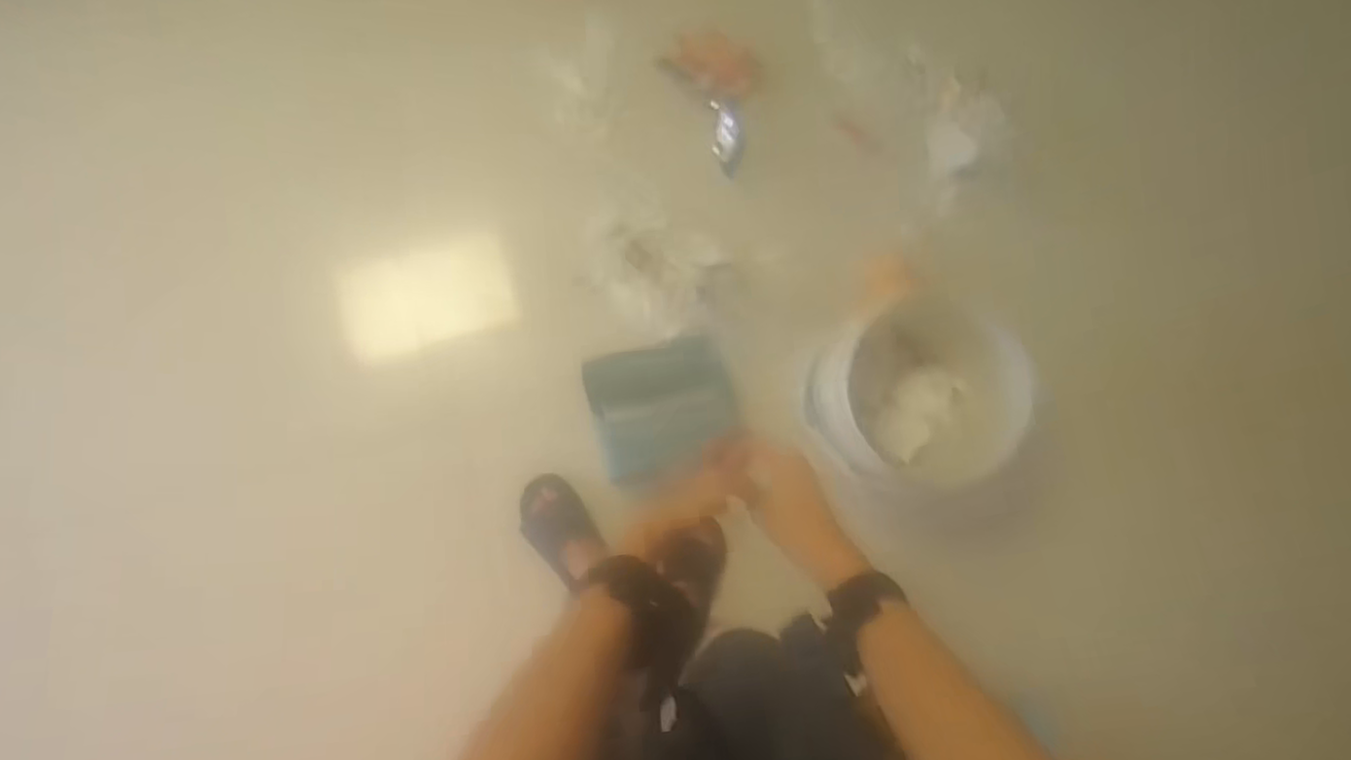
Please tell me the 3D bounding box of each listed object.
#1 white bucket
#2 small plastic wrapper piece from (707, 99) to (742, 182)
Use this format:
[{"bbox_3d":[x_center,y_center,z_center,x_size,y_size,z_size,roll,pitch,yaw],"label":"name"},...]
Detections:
[{"bbox_3d":[0.391,0.012,1.258,0.308,0.286,0.321,0,86,-5],"label":"white bucket"},{"bbox_3d":[0.106,-0.484,1.463,0.060,0.009,0.165,-4,86,-5],"label":"small plastic wrapper piece"}]

